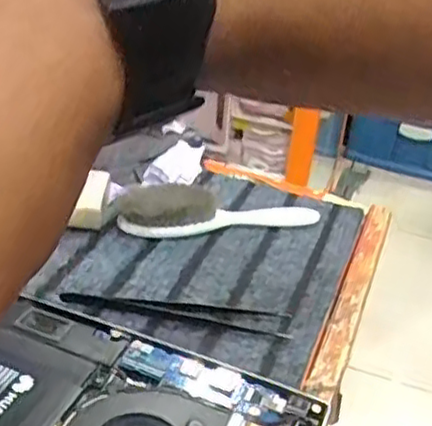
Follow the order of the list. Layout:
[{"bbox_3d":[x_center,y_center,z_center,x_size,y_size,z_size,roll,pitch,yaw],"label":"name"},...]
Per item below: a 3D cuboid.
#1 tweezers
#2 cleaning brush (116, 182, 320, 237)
[{"bbox_3d":[-0.023,0.056,0.416,0.135,0.008,0.020,7,32,2],"label":"tweezers"},{"bbox_3d":[0.003,-0.005,0.496,0.145,0.034,0.034,-3,33,-14],"label":"cleaning brush"}]

